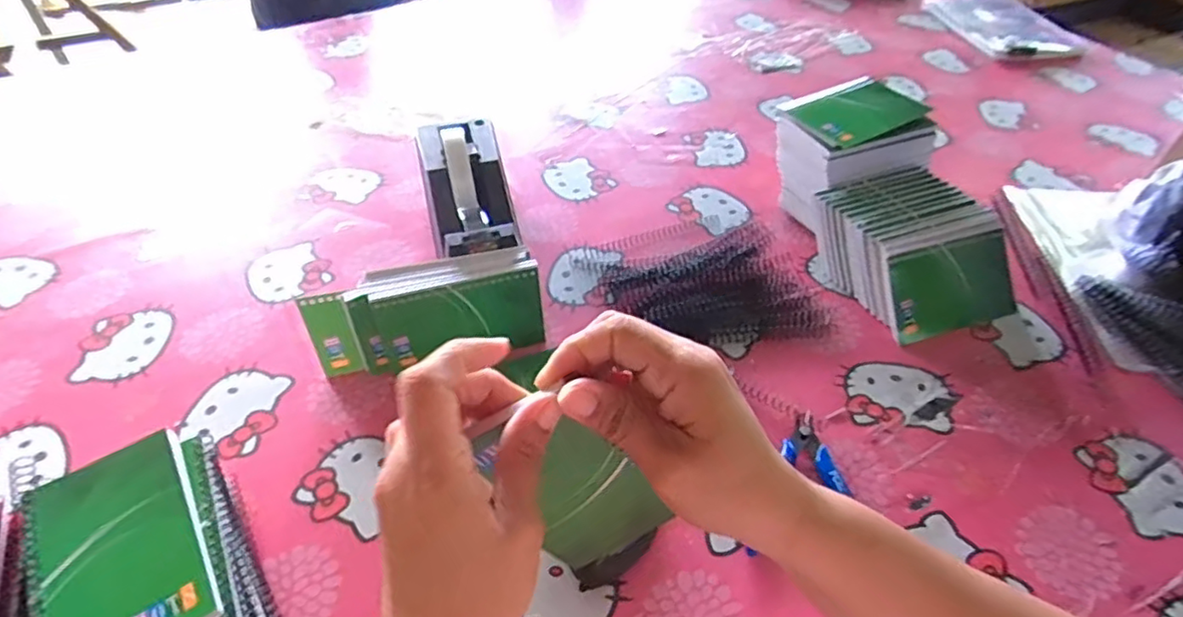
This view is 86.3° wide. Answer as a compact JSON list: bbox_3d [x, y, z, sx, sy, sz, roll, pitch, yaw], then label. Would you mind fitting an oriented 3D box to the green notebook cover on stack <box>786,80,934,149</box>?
[{"bbox_3d":[0.266,-0.196,0.627,0.129,0.014,0.082,-24,51,-22],"label":"green notebook cover on stack"}]

